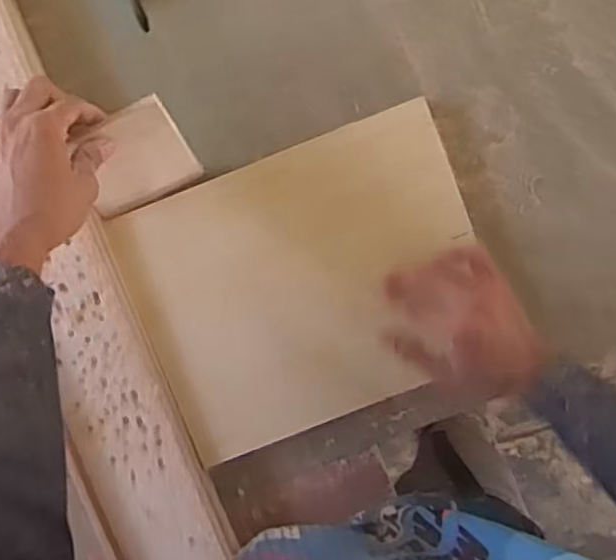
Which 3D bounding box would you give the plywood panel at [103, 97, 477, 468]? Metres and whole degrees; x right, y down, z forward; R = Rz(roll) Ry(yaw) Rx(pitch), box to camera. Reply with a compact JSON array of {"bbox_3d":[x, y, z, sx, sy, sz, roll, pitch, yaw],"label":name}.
[{"bbox_3d":[0.003,0.006,0.627,0.301,0.016,0.245,-21,97,3],"label":"plywood panel"}]

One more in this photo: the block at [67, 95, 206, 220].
[{"bbox_3d":[-0.149,-0.105,0.586,0.095,0.094,0.013,-23,53,-1],"label":"block"}]

